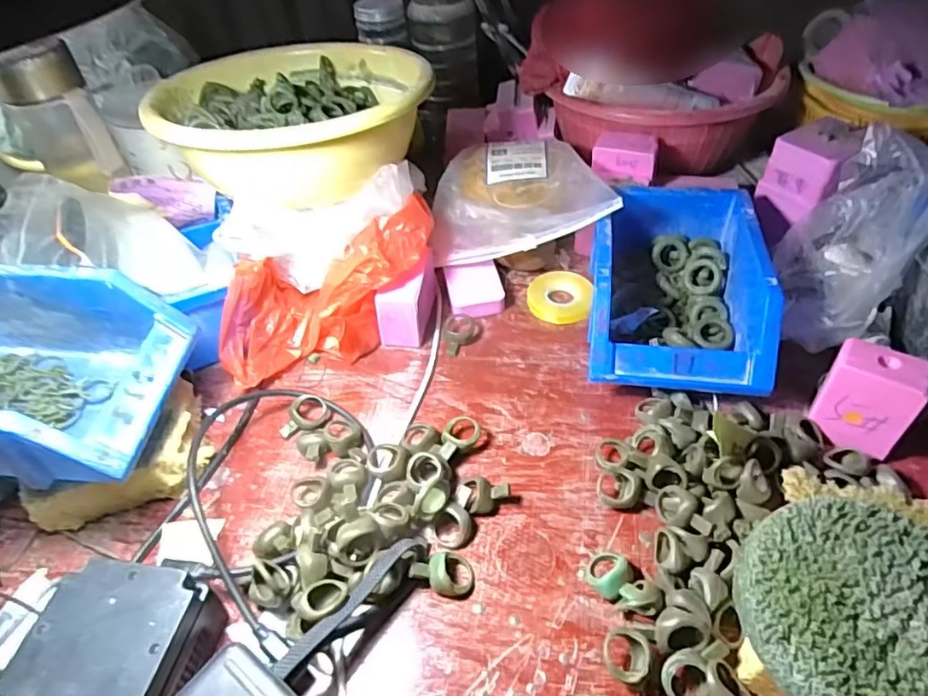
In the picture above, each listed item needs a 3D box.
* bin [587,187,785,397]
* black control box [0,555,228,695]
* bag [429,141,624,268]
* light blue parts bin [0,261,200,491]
[{"bbox_3d":[0.161,-0.049,0.445,0.118,0.062,0.174,5,46,10],"label":"bin"},{"bbox_3d":[-0.174,0.160,0.295,0.077,0.050,0.086,1,46,7],"label":"black control box"},{"bbox_3d":[0.053,-0.137,0.538,0.158,0.066,0.151,3,46,8],"label":"bag"},{"bbox_3d":[-0.277,0.015,0.359,0.175,0.081,0.122,1,46,6],"label":"light blue parts bin"}]

